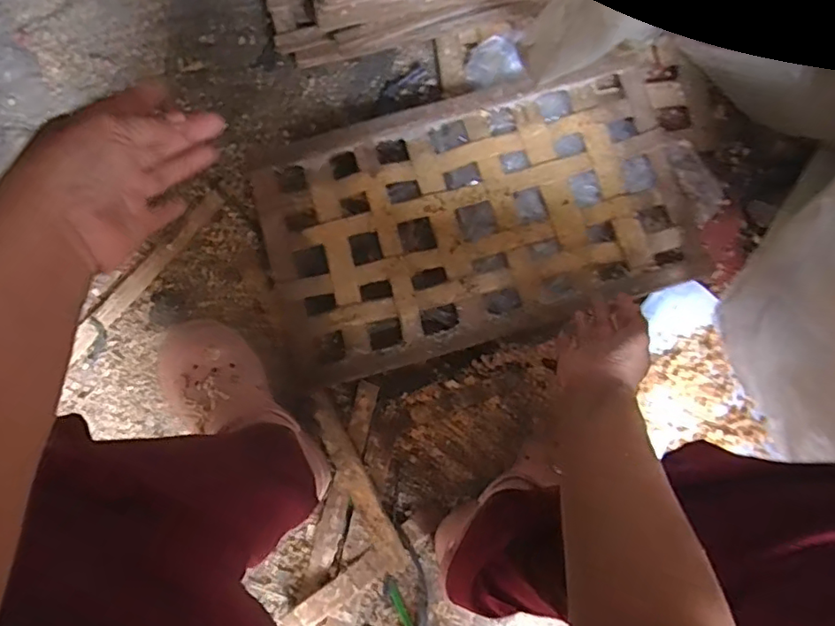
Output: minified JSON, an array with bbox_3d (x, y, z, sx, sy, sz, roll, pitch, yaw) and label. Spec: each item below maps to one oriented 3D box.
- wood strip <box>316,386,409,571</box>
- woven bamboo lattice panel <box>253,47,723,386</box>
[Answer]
[{"bbox_3d":[-0.073,0.207,0.694,0.033,0.009,0.225,-27,81,-5],"label":"wood strip"},{"bbox_3d":[0.088,-0.123,0.749,0.600,0.044,0.346,-14,80,-3],"label":"woven bamboo lattice panel"}]

